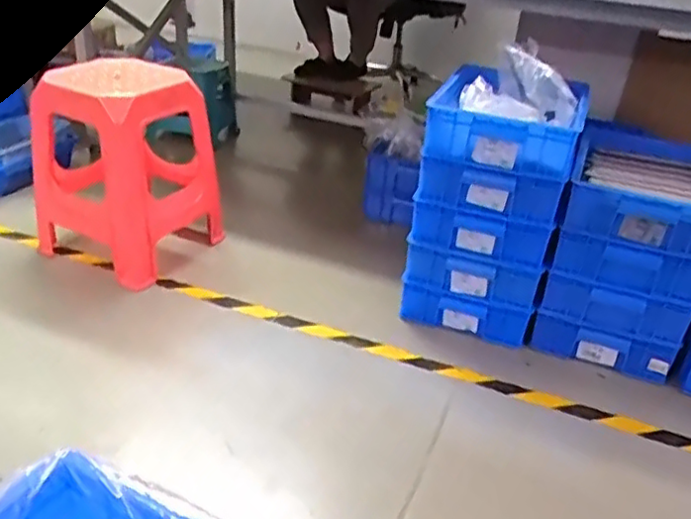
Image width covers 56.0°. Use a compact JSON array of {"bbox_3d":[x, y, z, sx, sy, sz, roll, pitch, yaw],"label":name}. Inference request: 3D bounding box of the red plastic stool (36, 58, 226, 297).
[{"bbox_3d":[-0.535,-0.233,1.593,0.329,0.462,0.312,20,33,25],"label":"red plastic stool"}]

